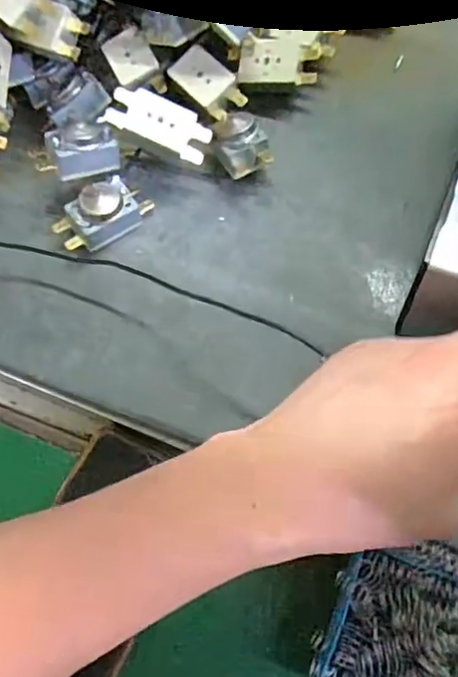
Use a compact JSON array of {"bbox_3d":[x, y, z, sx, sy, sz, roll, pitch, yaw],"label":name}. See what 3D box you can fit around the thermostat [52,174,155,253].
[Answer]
[{"bbox_3d":[-0.076,-0.075,0.353,0.055,0.029,0.026,-38,71,-9],"label":"thermostat"}]

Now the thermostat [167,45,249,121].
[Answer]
[{"bbox_3d":[-0.014,-0.162,0.376,0.029,0.021,0.046,-39,71,-9],"label":"thermostat"}]

